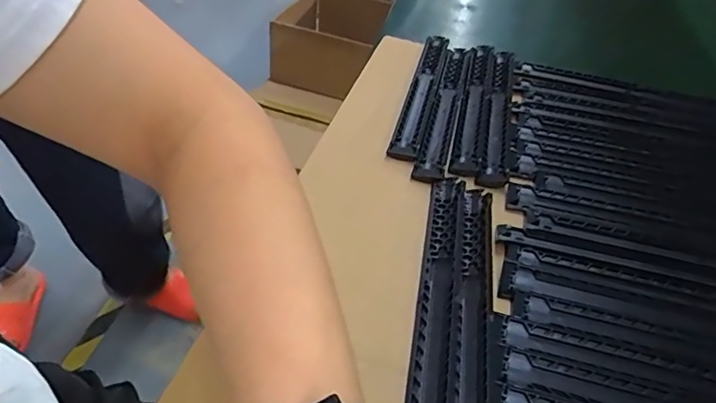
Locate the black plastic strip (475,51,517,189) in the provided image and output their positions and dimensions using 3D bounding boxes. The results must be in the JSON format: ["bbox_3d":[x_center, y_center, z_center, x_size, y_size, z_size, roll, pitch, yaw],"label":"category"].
[{"bbox_3d":[0.132,-0.087,0.483,0.024,0.006,0.221,11,43,10],"label":"black plastic strip"}]

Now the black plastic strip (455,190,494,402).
[{"bbox_3d":[0.069,0.069,0.306,0.022,0.007,0.233,9,42,7],"label":"black plastic strip"}]

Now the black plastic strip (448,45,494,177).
[{"bbox_3d":[0.113,-0.096,0.496,0.021,0.008,0.228,12,43,10],"label":"black plastic strip"}]

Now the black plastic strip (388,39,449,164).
[{"bbox_3d":[0.064,-0.112,0.505,0.023,0.008,0.230,11,43,10],"label":"black plastic strip"}]

